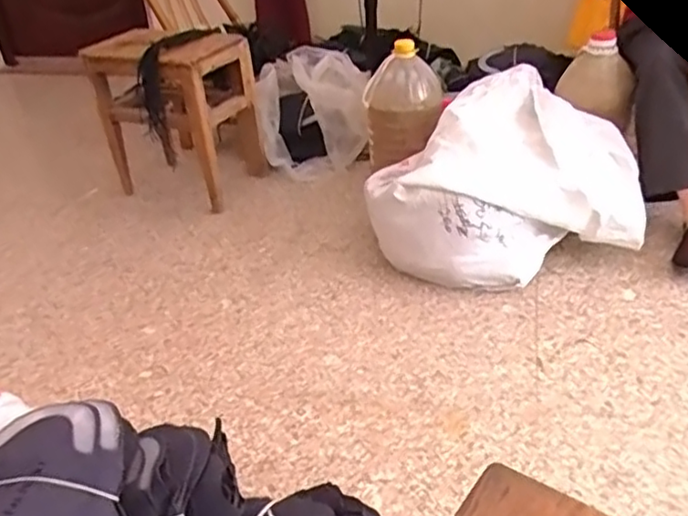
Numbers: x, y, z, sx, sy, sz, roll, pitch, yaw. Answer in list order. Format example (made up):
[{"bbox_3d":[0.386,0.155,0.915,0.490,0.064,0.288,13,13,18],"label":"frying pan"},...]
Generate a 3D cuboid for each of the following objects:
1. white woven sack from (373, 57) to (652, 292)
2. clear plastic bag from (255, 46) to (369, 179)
[{"bbox_3d":[0.388,-0.180,1.489,0.552,0.312,0.503,10,36,21],"label":"white woven sack"},{"bbox_3d":[-0.084,-0.405,1.864,0.301,0.295,0.217,-5,33,-1],"label":"clear plastic bag"}]

